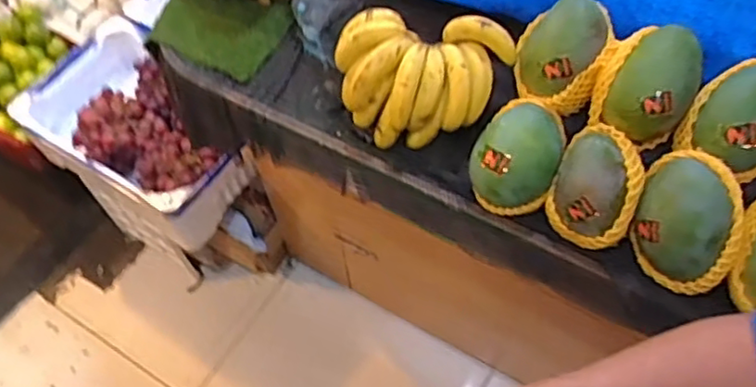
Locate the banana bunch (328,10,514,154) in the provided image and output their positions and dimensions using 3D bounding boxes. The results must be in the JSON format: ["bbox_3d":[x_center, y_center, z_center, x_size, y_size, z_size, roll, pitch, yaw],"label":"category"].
[{"bbox_3d":[0.055,-0.147,0.866,0.232,0.125,0.130,7,58,9],"label":"banana bunch"}]

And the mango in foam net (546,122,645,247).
[{"bbox_3d":[0.262,-0.008,0.779,0.099,0.086,0.114,22,62,17],"label":"mango in foam net"}]

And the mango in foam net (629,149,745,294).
[{"bbox_3d":[0.355,0.032,0.748,0.110,0.100,0.126,17,60,14],"label":"mango in foam net"}]

